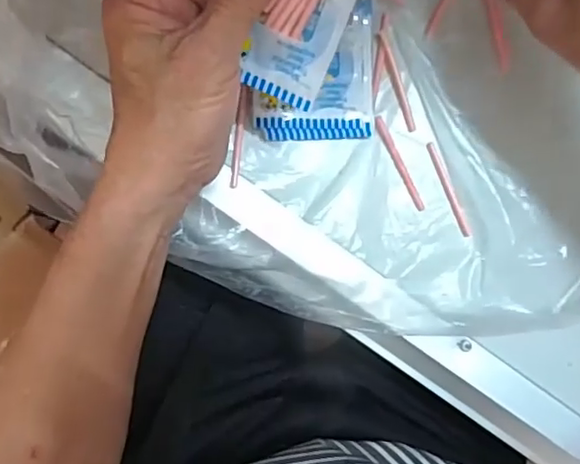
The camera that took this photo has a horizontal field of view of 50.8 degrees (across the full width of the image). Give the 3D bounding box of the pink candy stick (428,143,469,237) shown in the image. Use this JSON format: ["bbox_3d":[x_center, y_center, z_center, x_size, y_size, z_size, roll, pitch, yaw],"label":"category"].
[{"bbox_3d":[0.100,-0.026,0.385,0.005,0.004,0.062,-21,93,-4],"label":"pink candy stick"}]

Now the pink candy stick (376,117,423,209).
[{"bbox_3d":[0.068,-0.042,0.378,0.005,0.005,0.063,-27,93,-4],"label":"pink candy stick"}]

